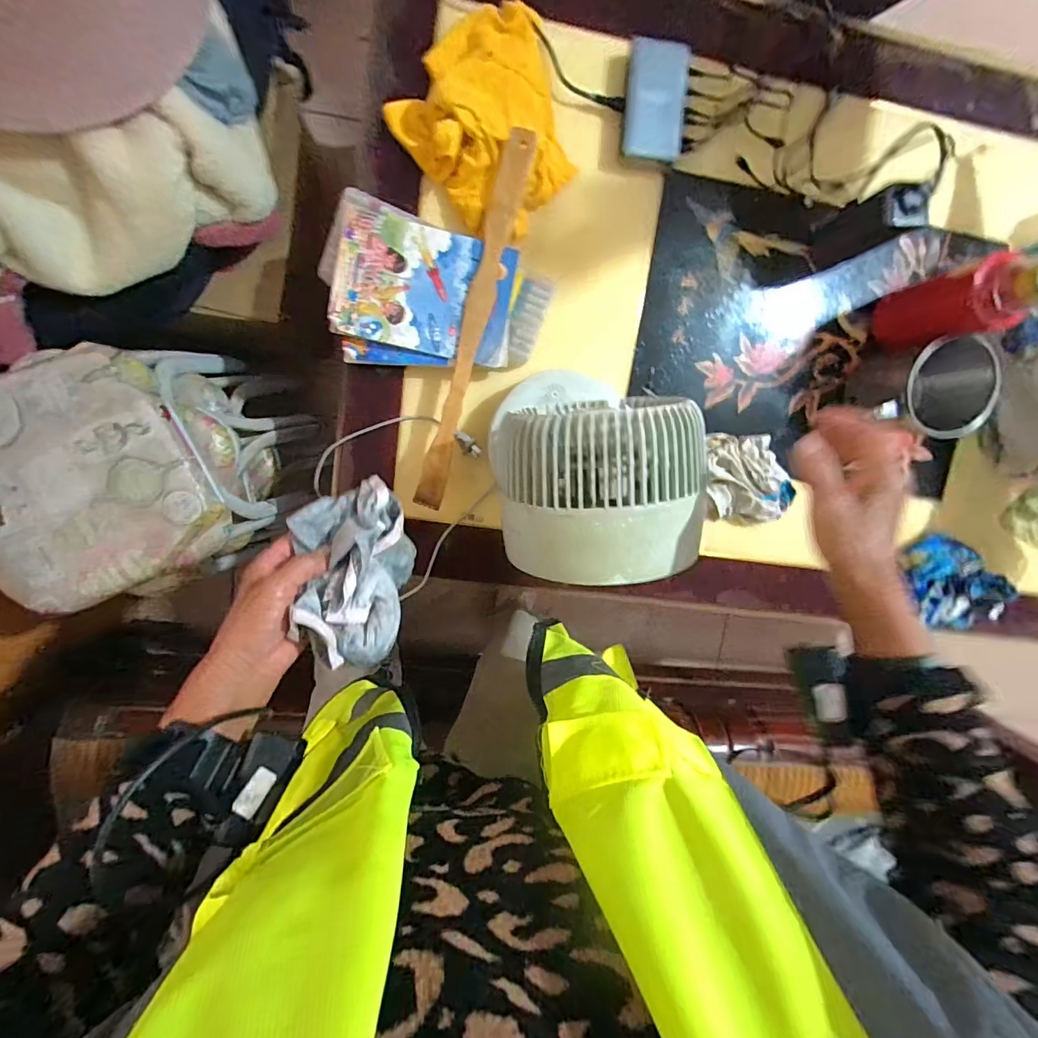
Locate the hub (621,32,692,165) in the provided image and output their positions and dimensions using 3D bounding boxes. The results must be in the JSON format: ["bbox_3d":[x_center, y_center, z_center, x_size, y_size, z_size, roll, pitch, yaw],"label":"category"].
[{"bbox_3d":[0.172,-0.521,0.608,0.077,0.021,0.136,3,99,-5],"label":"hub"}]

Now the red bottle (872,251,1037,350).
[{"bbox_3d":[0.560,-0.267,0.588,0.095,0.246,0.081,-11,100,-3],"label":"red bottle"}]

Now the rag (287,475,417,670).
[{"bbox_3d":[-0.139,0.043,0.409,0.084,0.116,0.133,-6,99,-3],"label":"rag"}]

